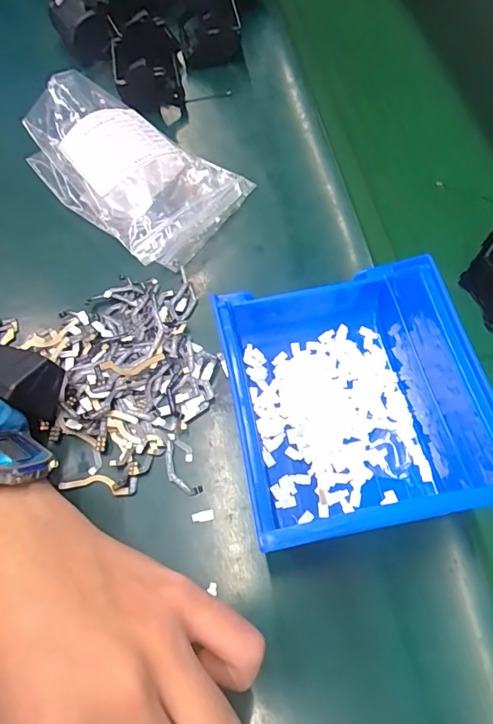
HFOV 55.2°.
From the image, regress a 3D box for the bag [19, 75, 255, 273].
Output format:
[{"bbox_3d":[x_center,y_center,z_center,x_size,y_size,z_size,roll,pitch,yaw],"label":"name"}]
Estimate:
[{"bbox_3d":[-0.080,-0.144,0.333,0.145,0.057,0.102,40,70,19],"label":"bag"}]

